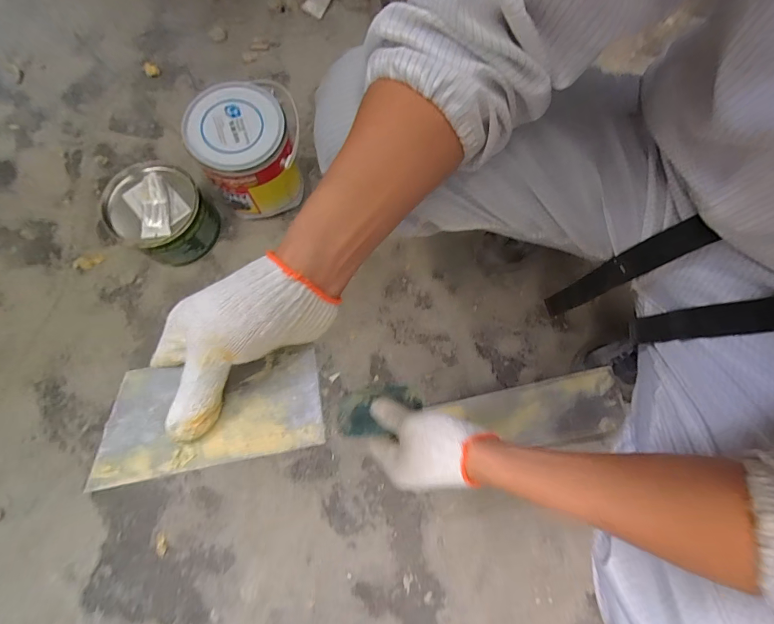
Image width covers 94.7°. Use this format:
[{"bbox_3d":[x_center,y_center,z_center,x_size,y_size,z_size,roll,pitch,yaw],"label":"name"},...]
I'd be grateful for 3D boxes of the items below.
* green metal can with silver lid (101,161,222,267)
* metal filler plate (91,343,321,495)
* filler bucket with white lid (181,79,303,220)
[{"bbox_3d":[-0.387,-0.167,0.629,0.143,0.110,0.143,0,76,-2],"label":"green metal can with silver lid"},{"bbox_3d":[-0.115,0.065,0.241,0.136,0.004,0.072,-9,60,-10],"label":"metal filler plate"},{"bbox_3d":[-0.236,-0.270,0.626,0.147,0.169,0.150,0,76,-2],"label":"filler bucket with white lid"}]

